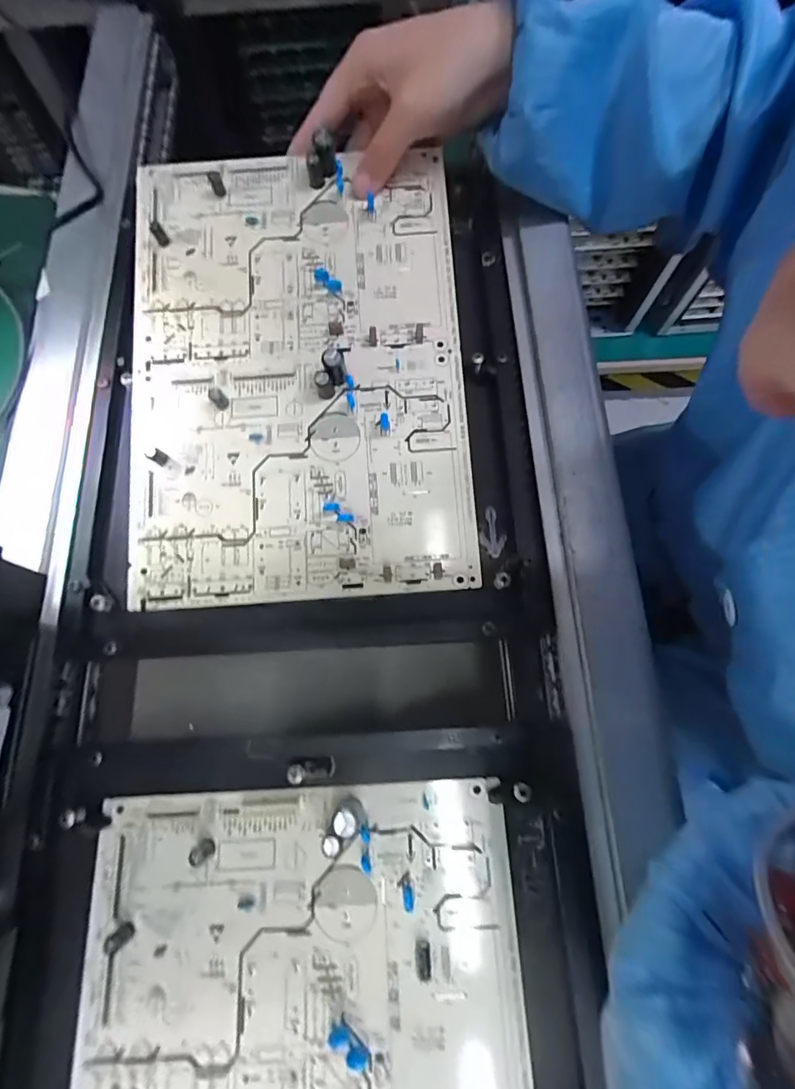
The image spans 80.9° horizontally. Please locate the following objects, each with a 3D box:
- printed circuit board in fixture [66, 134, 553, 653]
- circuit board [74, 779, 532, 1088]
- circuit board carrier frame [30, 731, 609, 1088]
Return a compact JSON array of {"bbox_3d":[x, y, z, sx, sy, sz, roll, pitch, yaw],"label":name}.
[{"bbox_3d":[-0.050,-0.101,0.276,0.262,0.025,0.306,-3,75,1],"label":"printed circuit board in fixture"},{"bbox_3d":[-0.041,0.257,0.191,0.194,0.017,0.281,-3,75,1],"label":"circuit board"},{"bbox_3d":[-0.031,0.282,0.182,0.248,0.018,0.377,-2,75,1],"label":"circuit board carrier frame"}]

